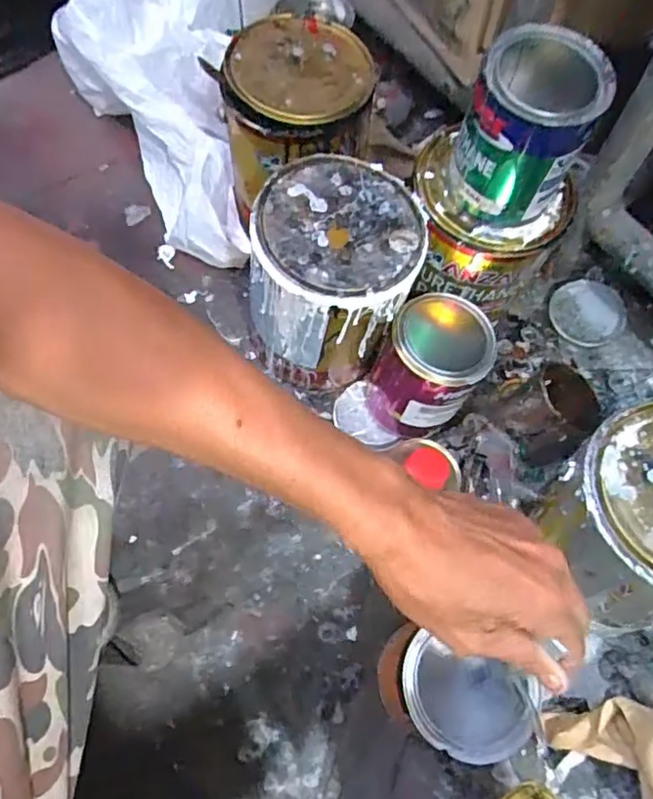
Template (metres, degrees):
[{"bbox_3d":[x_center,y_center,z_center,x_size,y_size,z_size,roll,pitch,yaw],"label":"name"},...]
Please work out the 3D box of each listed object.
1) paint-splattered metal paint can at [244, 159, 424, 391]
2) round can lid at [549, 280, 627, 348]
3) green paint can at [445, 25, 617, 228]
[{"bbox_3d":[0.012,-0.128,0.620,0.151,0.170,0.161,14,65,4],"label":"paint-splattered metal paint can"},{"bbox_3d":[0.334,-0.111,0.767,0.089,0.010,0.090,0,67,-1],"label":"round can lid"},{"bbox_3d":[0.175,-0.234,0.526,0.097,0.131,0.095,1,65,-2],"label":"green paint can"}]

